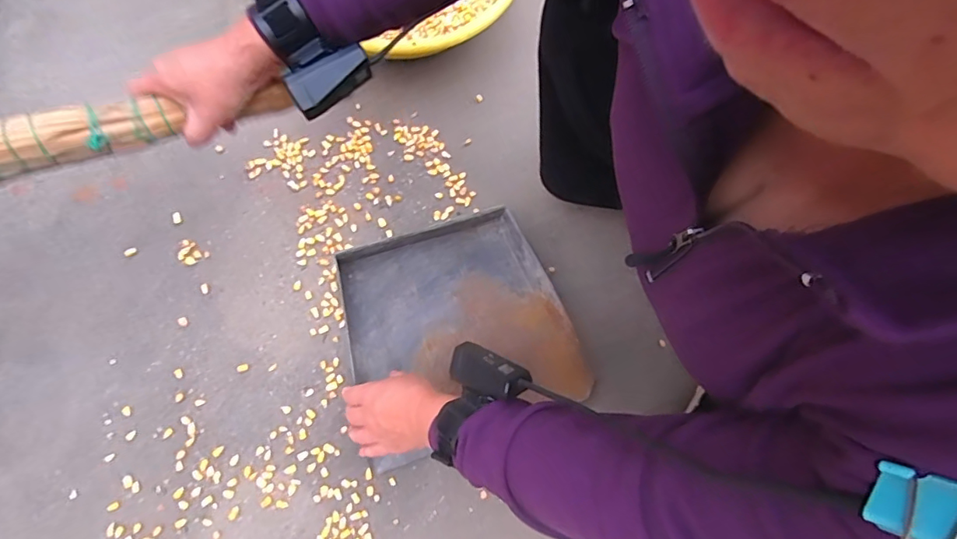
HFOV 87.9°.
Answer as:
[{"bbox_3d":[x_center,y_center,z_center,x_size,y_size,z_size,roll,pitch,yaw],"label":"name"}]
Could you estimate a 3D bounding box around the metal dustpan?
[{"bbox_3d":[-0.021,0.068,0.633,0.275,0.052,0.269,-14,78,-2],"label":"metal dustpan"}]

